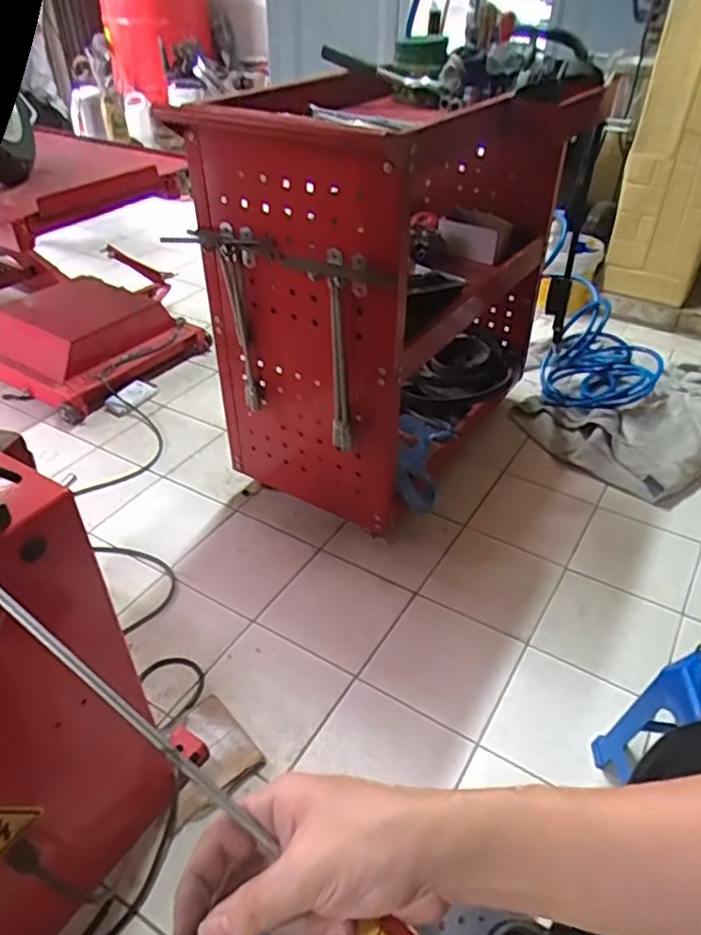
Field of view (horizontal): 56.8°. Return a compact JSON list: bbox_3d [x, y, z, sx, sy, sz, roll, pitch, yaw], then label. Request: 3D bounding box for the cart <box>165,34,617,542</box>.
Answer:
[{"bbox_3d":[0.133,-0.359,1.224,0.446,0.617,0.763,26,45,29],"label":"cart"}]

